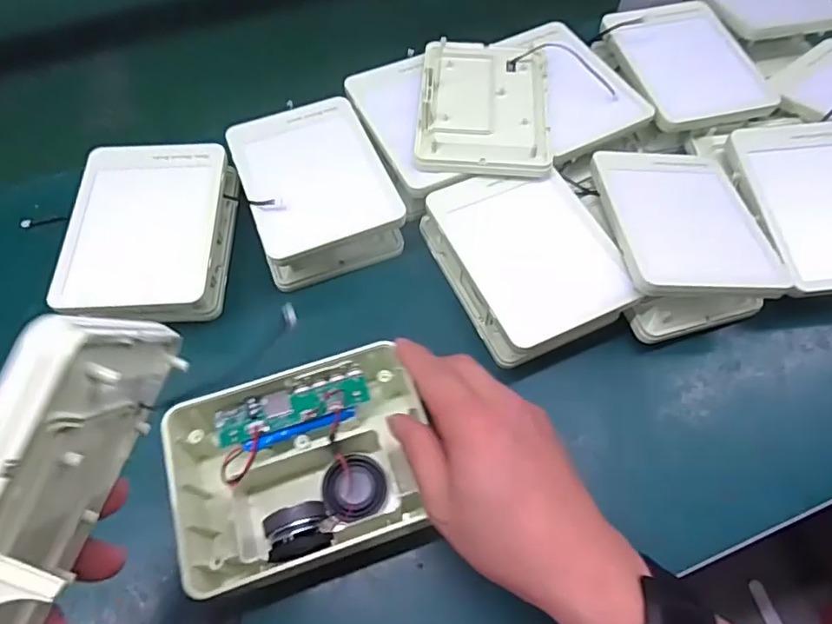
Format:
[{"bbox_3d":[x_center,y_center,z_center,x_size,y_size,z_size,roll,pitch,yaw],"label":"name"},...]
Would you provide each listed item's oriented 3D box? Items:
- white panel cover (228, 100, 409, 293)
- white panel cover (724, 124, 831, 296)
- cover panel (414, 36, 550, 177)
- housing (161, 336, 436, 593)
[{"bbox_3d":[-0.078,-0.092,0.430,0.105,0.056,0.134,-19,62,-11],"label":"white panel cover"},{"bbox_3d":[0.296,-0.080,0.408,0.105,0.014,0.135,-6,67,-5],"label":"white panel cover"},{"bbox_3d":[0.053,-0.161,0.426,0.097,0.024,0.132,4,60,2],"label":"cover panel"},{"bbox_3d":[-0.070,0.092,0.328,0.139,0.052,0.108,-19,62,-10],"label":"housing"}]

